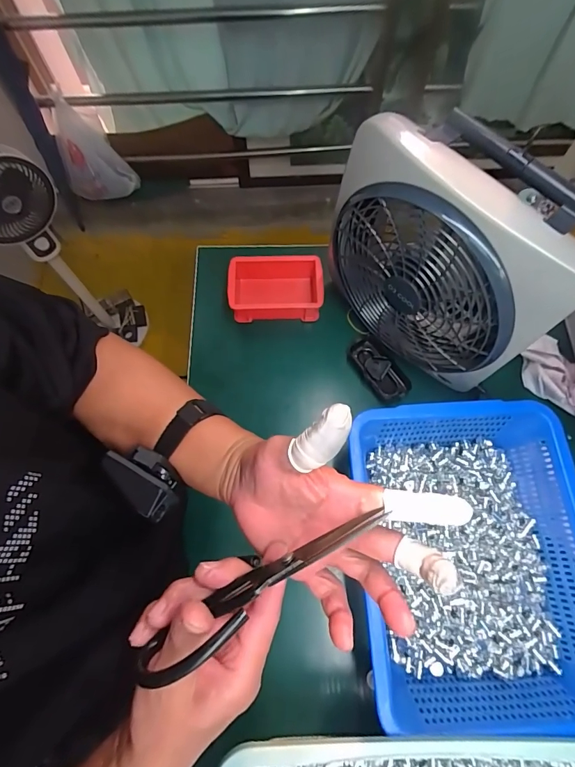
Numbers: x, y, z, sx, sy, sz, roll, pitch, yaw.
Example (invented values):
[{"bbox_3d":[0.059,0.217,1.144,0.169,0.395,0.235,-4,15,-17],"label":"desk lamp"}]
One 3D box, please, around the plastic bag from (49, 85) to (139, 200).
[{"bbox_3d":[-0.681,-0.802,1.394,0.252,0.278,0.149,19,70,8],"label":"plastic bag"}]

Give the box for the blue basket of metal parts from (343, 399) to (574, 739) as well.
[{"bbox_3d":[0.223,0.201,0.492,0.302,0.094,0.340,3,69,2],"label":"blue basket of metal parts"}]

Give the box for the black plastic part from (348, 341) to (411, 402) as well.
[{"bbox_3d":[0.146,-0.020,0.630,0.051,0.020,0.109,-31,72,-11],"label":"black plastic part"}]

